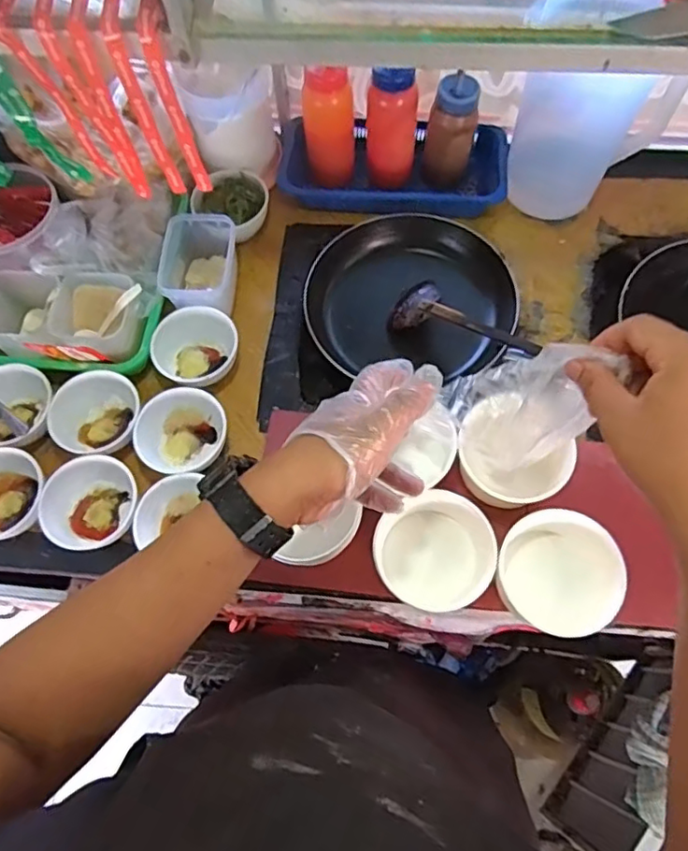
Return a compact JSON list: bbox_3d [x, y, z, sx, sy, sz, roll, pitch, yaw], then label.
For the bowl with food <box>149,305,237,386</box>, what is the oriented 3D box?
[{"bbox_3d":[-0.164,-0.086,0.655,0.088,0.051,0.087,-1,68,2],"label":"bowl with food"}]

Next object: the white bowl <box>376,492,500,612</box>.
[{"bbox_3d":[0.084,0.118,0.554,0.099,0.056,0.103,-1,68,2],"label":"white bowl"}]

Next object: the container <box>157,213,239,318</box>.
[{"bbox_3d":[-0.161,-0.183,0.683,0.077,0.067,0.114,4,68,4],"label":"container"}]

